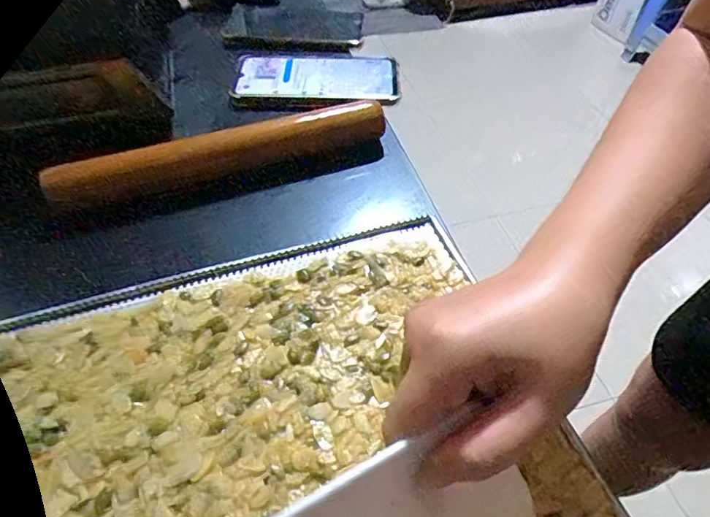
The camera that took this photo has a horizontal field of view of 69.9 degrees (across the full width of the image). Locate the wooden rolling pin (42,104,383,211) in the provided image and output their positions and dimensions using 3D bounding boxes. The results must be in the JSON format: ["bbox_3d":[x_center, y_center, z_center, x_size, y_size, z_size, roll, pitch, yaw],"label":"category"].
[{"bbox_3d":[-0.108,-0.082,0.418,0.272,0.041,0.036,-15,52,-11],"label":"wooden rolling pin"}]

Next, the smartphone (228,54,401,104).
[{"bbox_3d":[-0.040,-0.187,0.518,0.162,0.015,0.080,0,56,-3],"label":"smartphone"}]

